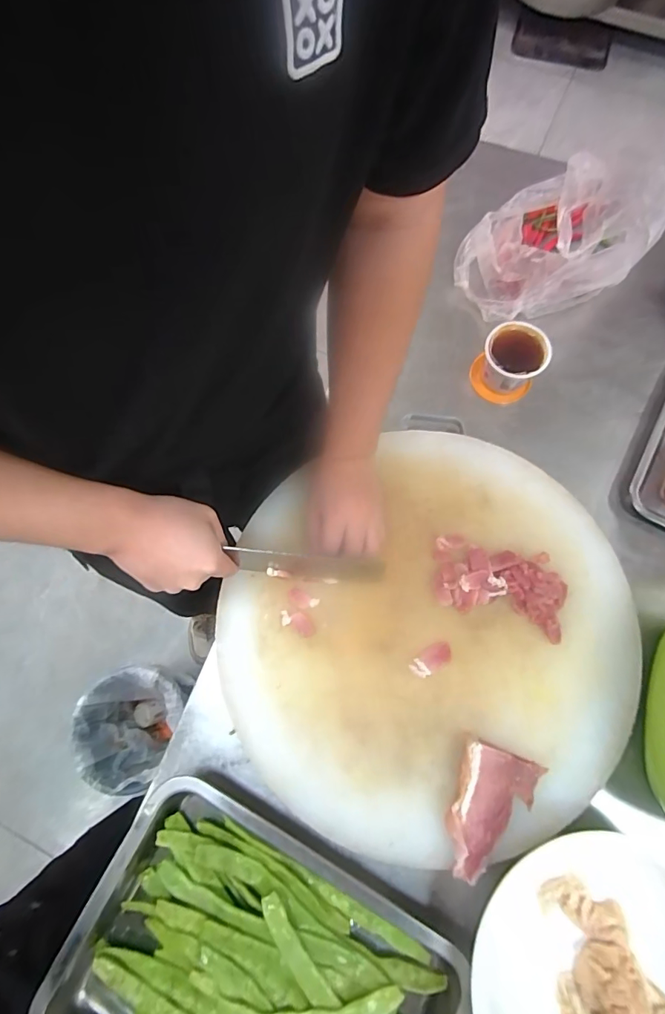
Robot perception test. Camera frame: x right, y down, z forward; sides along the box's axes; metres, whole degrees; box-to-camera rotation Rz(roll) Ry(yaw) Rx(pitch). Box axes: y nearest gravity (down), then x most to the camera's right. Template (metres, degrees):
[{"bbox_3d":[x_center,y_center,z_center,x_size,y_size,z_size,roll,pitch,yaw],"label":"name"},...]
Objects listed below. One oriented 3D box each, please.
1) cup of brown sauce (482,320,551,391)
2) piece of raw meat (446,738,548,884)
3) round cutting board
[{"bbox_3d":[0.231,-0.188,0.612,0.077,0.078,0.075,0,74,-1],"label":"cup of brown sauce"},{"bbox_3d":[0.153,0.301,0.453,0.078,0.031,0.119,22,75,5],"label":"piece of raw meat"},{"bbox_3d":[0.104,0.137,0.517,0.450,0.033,0.429,0,74,-1],"label":"round cutting board"}]

